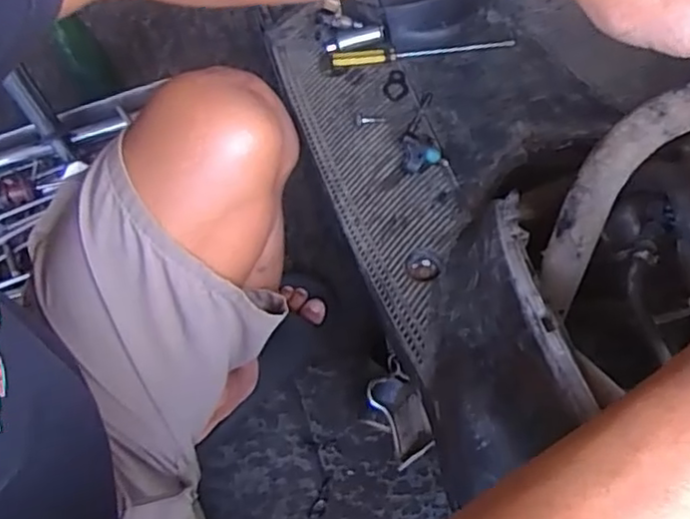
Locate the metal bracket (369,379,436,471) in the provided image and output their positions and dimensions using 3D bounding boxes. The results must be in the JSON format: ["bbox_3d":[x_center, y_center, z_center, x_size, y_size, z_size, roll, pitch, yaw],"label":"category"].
[{"bbox_3d":[0.050,0.134,0.549,0.040,0.019,0.074,-23,69,-7],"label":"metal bracket"}]

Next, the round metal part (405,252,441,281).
[{"bbox_3d":[0.066,0.006,0.545,0.027,0.012,0.028,-1,68,2],"label":"round metal part"}]

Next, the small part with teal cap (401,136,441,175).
[{"bbox_3d":[0.069,-0.093,0.588,0.035,0.025,0.026,8,68,6],"label":"small part with teal cap"}]

